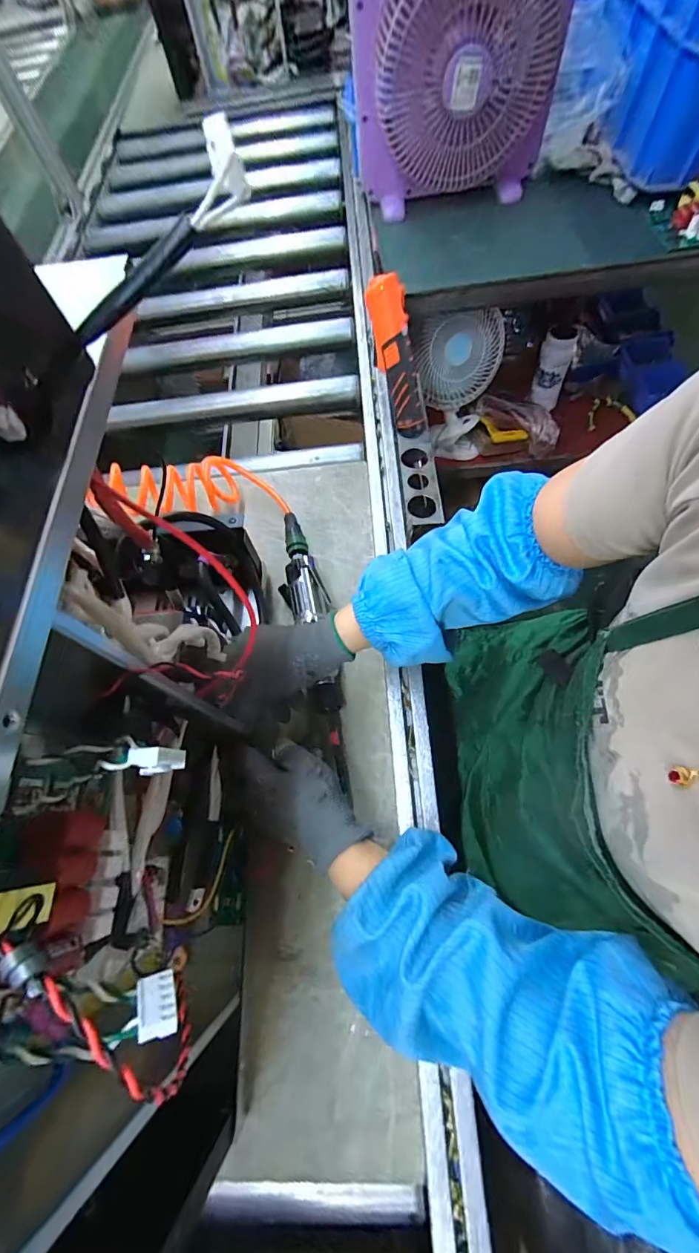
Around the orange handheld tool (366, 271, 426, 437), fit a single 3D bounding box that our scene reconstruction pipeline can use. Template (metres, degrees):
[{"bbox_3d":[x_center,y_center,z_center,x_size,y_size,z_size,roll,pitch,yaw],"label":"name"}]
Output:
[{"bbox_3d":[0.067,-0.369,0.595,0.045,0.193,0.037,-28,37,-9],"label":"orange handheld tool"}]

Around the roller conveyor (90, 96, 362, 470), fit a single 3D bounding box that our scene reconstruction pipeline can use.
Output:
[{"bbox_3d":[-0.279,-0.829,0.922,0.549,0.103,1.033,-5,66,3],"label":"roller conveyor"}]

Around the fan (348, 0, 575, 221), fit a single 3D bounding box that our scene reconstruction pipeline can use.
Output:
[{"bbox_3d":[0.164,-0.846,0.619,0.313,0.327,0.112,-3,66,5],"label":"fan"}]

